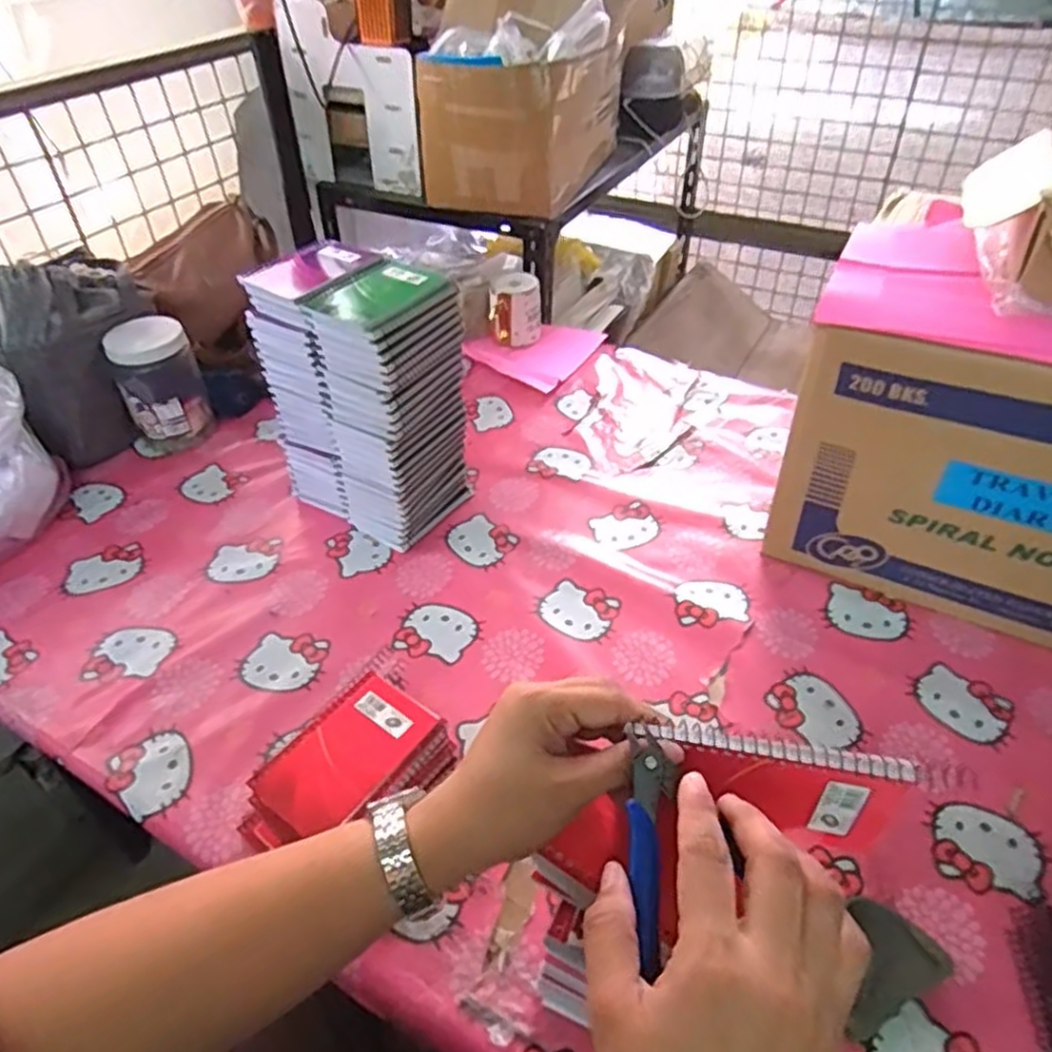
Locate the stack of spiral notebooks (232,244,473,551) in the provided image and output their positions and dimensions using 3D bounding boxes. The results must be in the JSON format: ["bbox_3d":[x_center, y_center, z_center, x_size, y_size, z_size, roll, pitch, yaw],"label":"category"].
[{"bbox_3d":[-0.184,-0.142,0.852,0.197,0.282,0.133,23,48,25],"label":"stack of spiral notebooks"}]

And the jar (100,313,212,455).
[{"bbox_3d":[-0.496,-0.192,1.012,0.097,0.157,0.082,-22,46,-21],"label":"jar"}]

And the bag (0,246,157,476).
[{"bbox_3d":[-0.582,-0.221,0.982,0.103,0.246,0.215,24,48,26],"label":"bag"}]

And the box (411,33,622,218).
[{"bbox_3d":[0.000,-0.676,1.234,0.218,0.209,0.349,18,46,21],"label":"box"}]

